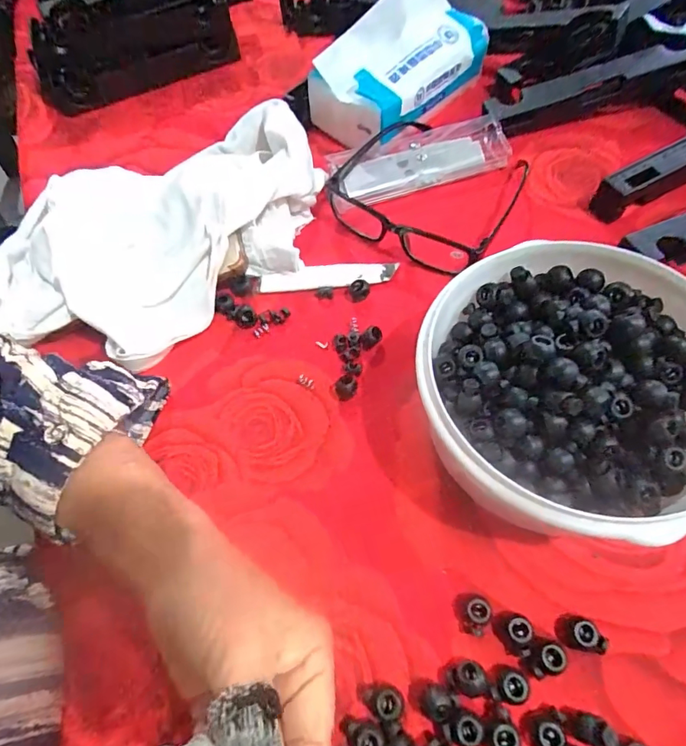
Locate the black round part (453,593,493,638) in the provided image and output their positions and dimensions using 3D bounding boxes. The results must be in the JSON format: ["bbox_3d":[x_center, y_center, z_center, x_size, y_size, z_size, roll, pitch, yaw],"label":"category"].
[{"bbox_3d":[0.069,0.127,0.245,0.017,0.012,0.020,-11,60,-2],"label":"black round part"}]

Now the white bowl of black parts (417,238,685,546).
[{"bbox_3d":[0.131,0.014,0.264,0.165,0.076,0.157,-1,60,2],"label":"white bowl of black parts"}]

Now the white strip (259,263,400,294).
[{"bbox_3d":[-0.012,-0.075,0.364,0.106,0.009,0.020,-4,60,2],"label":"white strip"}]

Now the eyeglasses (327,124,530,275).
[{"bbox_3d":[0.069,-0.157,0.391,0.130,0.034,0.138,27,65,18],"label":"eyeglasses"}]

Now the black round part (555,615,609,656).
[{"bbox_3d":[0.121,0.133,0.237,0.021,0.010,0.015,9,61,9],"label":"black round part"}]

